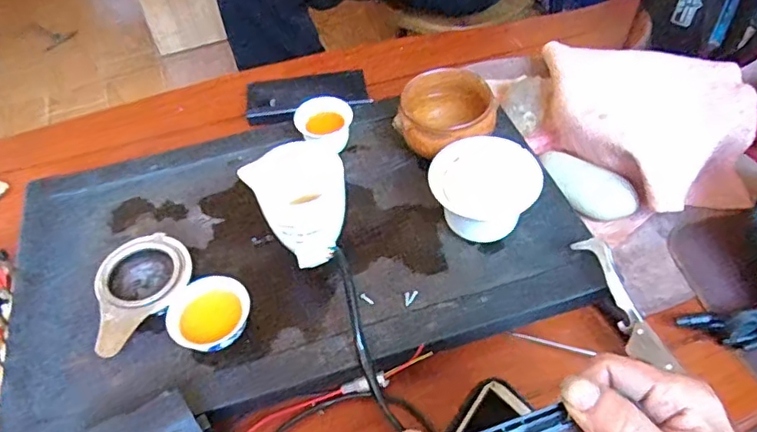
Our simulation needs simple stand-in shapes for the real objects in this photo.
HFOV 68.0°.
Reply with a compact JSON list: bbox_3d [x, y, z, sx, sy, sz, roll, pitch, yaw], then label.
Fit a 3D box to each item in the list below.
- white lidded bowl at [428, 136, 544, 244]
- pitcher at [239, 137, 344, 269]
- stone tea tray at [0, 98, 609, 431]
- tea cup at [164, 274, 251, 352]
[{"bbox_3d":[0.089,-0.021,0.492,0.081,0.066,0.083,-2,51,2],"label":"white lidded bowl"},{"bbox_3d":[-0.063,-0.003,0.493,0.080,0.085,0.088,-23,53,-15],"label":"pitcher"},{"bbox_3d":[-0.084,0.012,0.524,0.505,0.046,0.327,-16,52,-10],"label":"stone tea tray"},{"bbox_3d":[-0.137,0.083,0.463,0.064,0.034,0.059,-2,51,2],"label":"tea cup"}]

